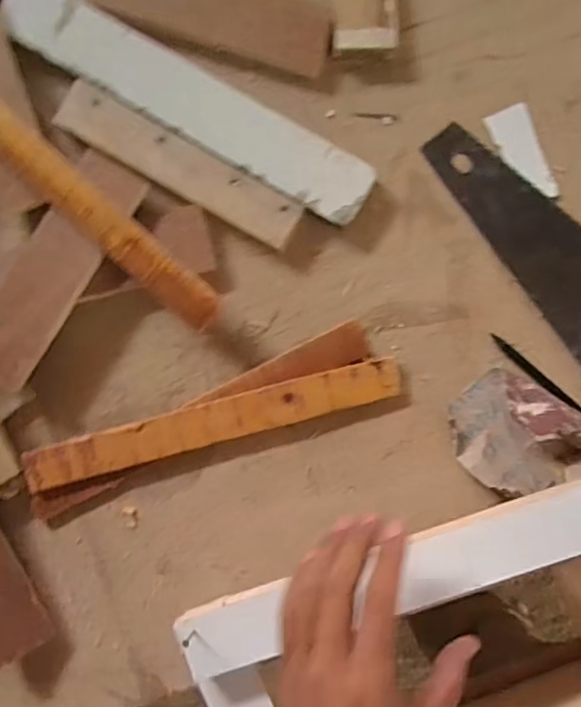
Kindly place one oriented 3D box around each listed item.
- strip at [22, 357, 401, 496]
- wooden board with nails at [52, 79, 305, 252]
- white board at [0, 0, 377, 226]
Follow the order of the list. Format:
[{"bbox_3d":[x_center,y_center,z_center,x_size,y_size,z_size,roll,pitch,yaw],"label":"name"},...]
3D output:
[{"bbox_3d":[-0.063,0.056,0.453,0.301,0.014,0.035,-16,88,1],"label":"strip"},{"bbox_3d":[-0.089,-0.149,0.450,0.207,0.010,0.039,30,89,3],"label":"wooden board with nails"},{"bbox_3d":[-0.084,-0.202,0.452,0.322,0.014,0.050,31,89,3],"label":"white board"}]

